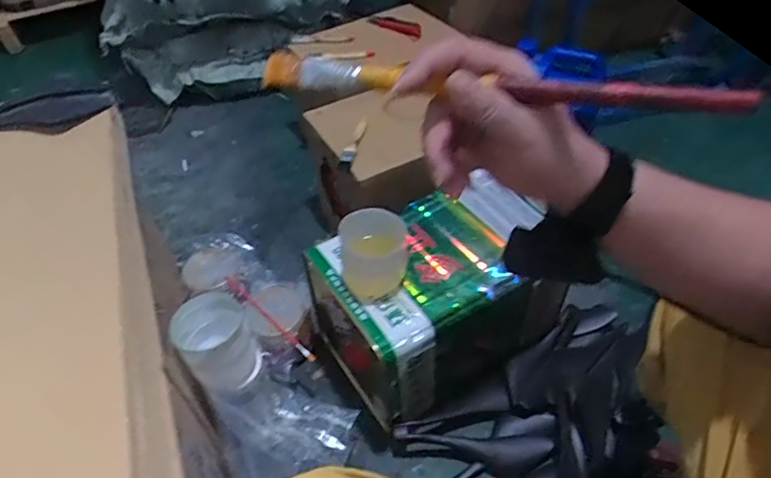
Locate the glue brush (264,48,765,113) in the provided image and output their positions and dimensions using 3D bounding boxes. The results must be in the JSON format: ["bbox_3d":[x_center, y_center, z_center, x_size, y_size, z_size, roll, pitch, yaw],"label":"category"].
[{"bbox_3d":[0.057,-0.090,0.306,0.277,0.023,0.021,9,48,15],"label":"glue brush"}]

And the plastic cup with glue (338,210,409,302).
[{"bbox_3d":[-0.014,0.020,0.746,0.092,0.093,0.094,-2,46,2],"label":"plastic cup with glue"}]

